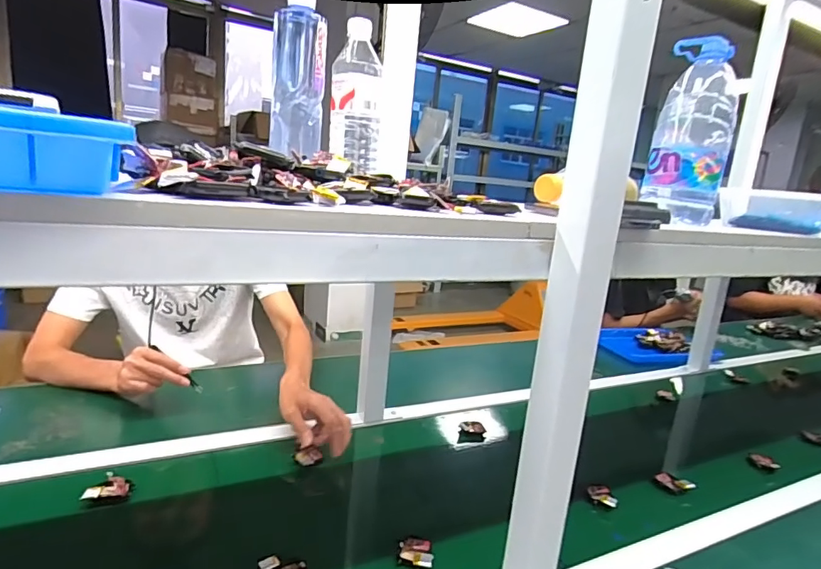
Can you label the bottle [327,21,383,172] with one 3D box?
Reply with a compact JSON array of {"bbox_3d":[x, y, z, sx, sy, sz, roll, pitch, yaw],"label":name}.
[{"bbox_3d":[-0.072,-0.250,0.675,0.071,0.192,0.071,4,13,-6],"label":"bottle"}]

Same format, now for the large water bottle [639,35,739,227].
[{"bbox_3d":[0.393,-0.211,0.689,0.095,0.236,0.087,10,14,16],"label":"large water bottle"}]

